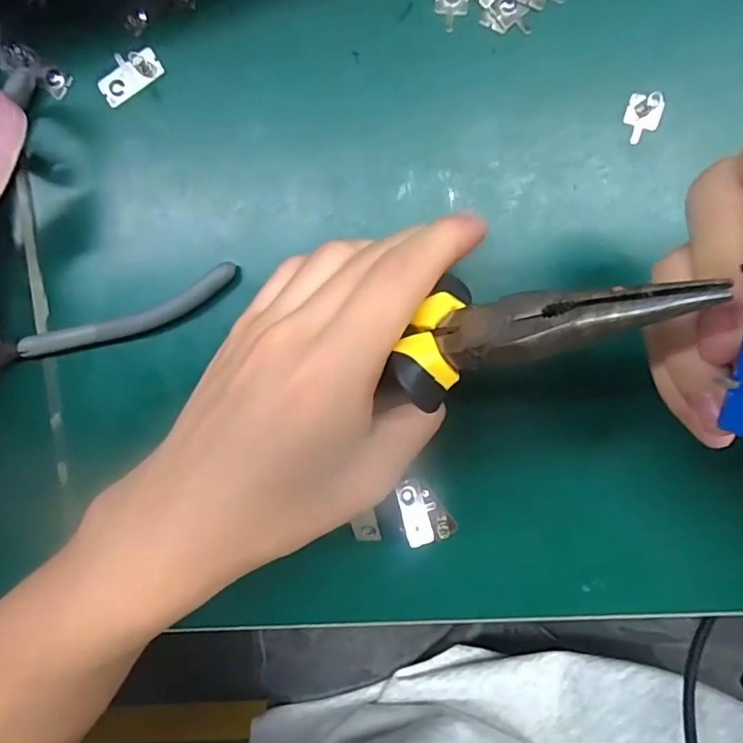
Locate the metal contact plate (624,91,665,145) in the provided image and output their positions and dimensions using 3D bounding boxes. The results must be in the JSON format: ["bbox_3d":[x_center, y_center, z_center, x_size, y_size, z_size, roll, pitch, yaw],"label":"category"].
[{"bbox_3d":[0.116,-0.109,0.220,0.014,0.004,0.021,12,97,2],"label":"metal contact plate"}]

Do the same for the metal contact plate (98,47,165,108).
[{"bbox_3d":[-0.108,-0.132,0.228,0.029,0.004,0.017,-31,94,6],"label":"metal contact plate"}]

